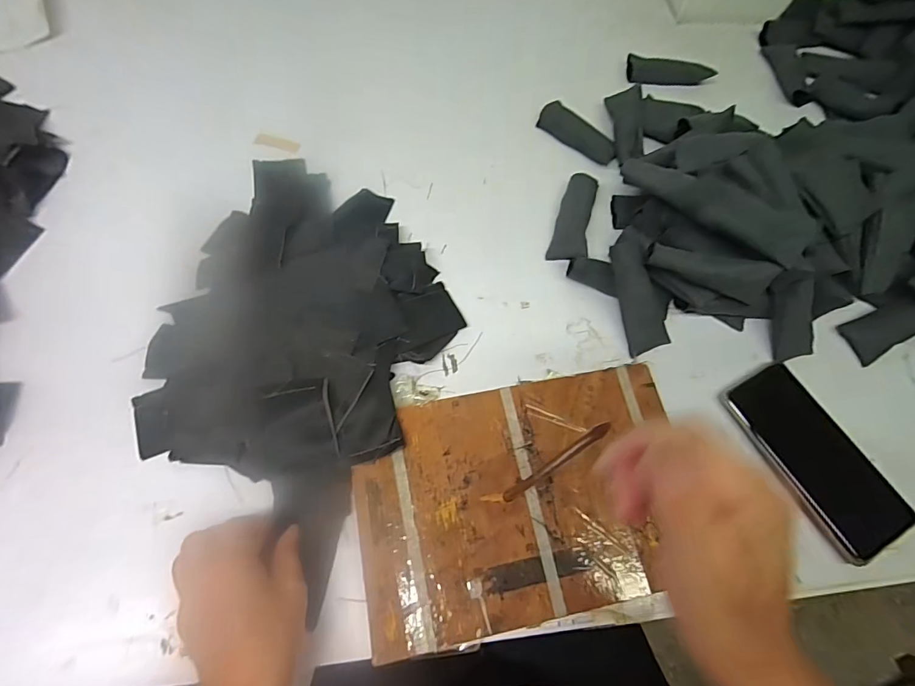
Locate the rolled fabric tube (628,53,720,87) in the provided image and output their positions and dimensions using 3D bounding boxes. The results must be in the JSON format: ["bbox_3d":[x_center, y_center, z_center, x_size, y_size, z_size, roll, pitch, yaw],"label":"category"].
[{"bbox_3d":[0.267,-0.342,0.560,0.105,0.016,0.046,-1,67,-3],"label":"rolled fabric tube"}]

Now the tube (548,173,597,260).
[{"bbox_3d":[0.122,-0.130,0.459,0.034,0.015,0.107,15,67,4],"label":"tube"}]

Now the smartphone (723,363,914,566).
[{"bbox_3d":[0.305,0.096,0.379,0.077,0.008,0.157,-27,70,-13],"label":"smartphone"}]

